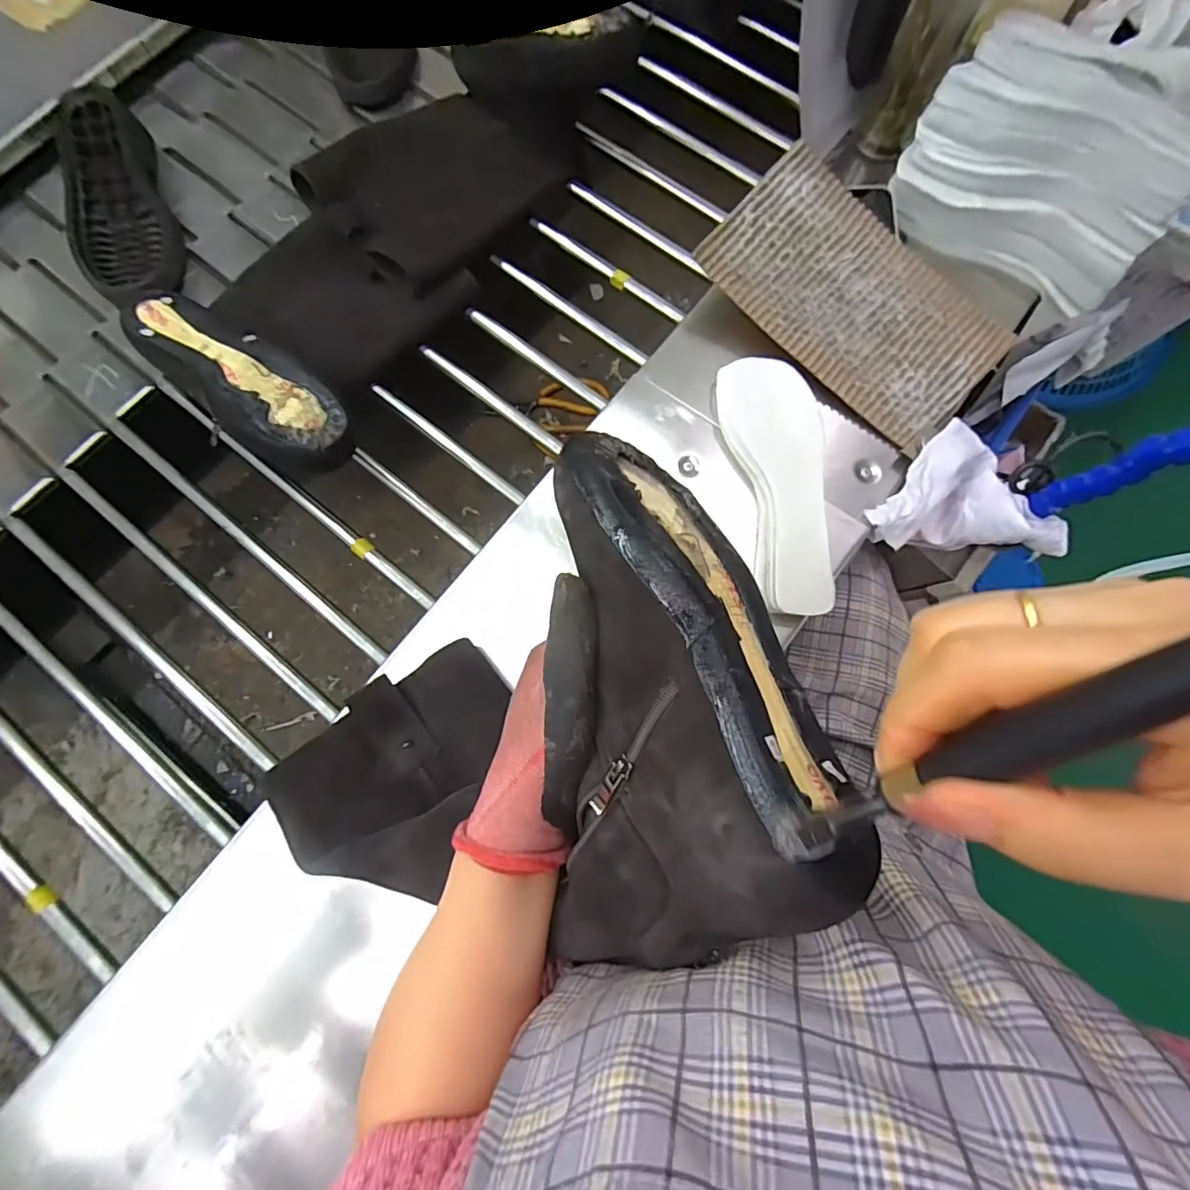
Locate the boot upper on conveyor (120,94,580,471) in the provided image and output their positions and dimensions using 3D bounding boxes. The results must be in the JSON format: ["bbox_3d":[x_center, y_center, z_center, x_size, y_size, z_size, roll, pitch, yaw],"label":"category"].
[{"bbox_3d":[-0.214,-0.356,0.525,0.228,0.093,0.489,27,79,7],"label":"boot upper on conveyor"}]

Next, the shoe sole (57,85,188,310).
[{"bbox_3d":[-0.511,-0.415,0.572,0.095,0.045,0.270,-21,78,-4],"label":"shoe sole"}]

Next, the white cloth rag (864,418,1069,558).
[{"bbox_3d":[0.298,-0.088,0.444,0.120,0.068,0.108,10,78,3],"label":"white cloth rag"}]

